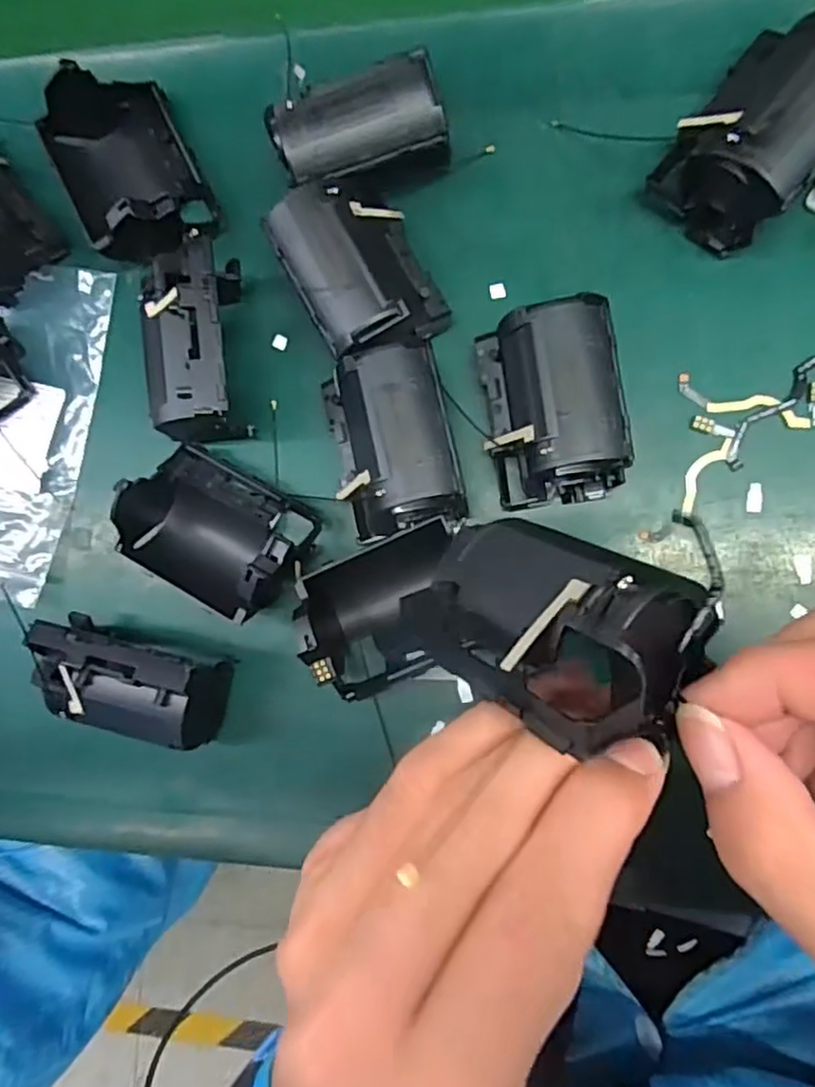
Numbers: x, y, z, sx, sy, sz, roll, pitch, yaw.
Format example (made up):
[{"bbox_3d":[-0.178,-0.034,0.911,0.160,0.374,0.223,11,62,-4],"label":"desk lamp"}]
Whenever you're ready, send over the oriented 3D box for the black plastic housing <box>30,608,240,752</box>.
[{"bbox_3d":[-0.111,0.054,0.271,0.070,0.050,0.041,16,92,9],"label":"black plastic housing"}]

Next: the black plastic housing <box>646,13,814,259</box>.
[{"bbox_3d":[0.130,-0.151,0.244,0.049,0.040,0.068,39,95,7],"label":"black plastic housing"}]

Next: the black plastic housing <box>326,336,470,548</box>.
[{"bbox_3d":[-0.003,-0.038,0.263,0.043,0.042,0.069,-13,81,7],"label":"black plastic housing"}]

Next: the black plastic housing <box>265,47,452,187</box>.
[{"bbox_3d":[-0.017,-0.160,0.268,0.063,0.041,0.033,-18,87,8],"label":"black plastic housing"}]

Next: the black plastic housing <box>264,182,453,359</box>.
[{"bbox_3d":[-0.018,-0.106,0.267,0.048,0.041,0.063,-27,85,8],"label":"black plastic housing"}]

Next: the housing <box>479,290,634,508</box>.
[{"bbox_3d":[0.055,-0.052,0.255,0.048,0.042,0.070,-7,88,9],"label":"housing"}]

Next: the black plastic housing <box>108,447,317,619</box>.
[{"bbox_3d":[-0.080,-0.003,0.273,0.078,0.042,0.056,29,94,8],"label":"black plastic housing"}]

